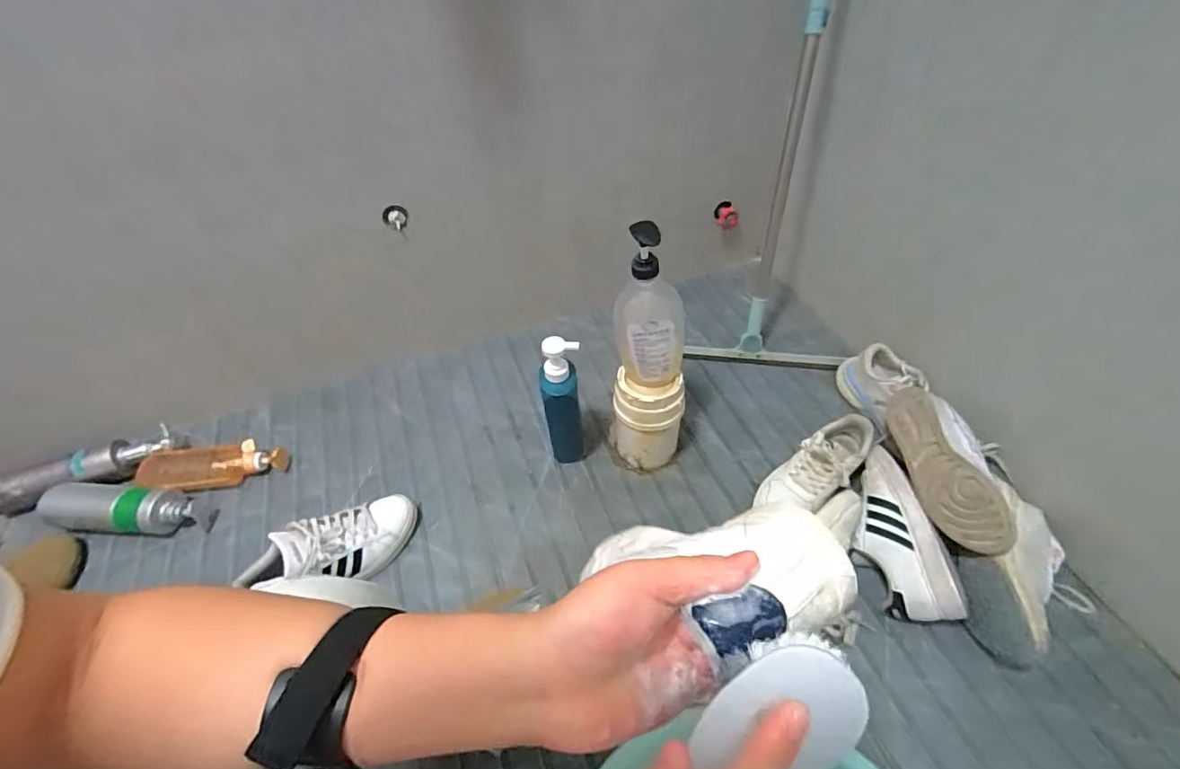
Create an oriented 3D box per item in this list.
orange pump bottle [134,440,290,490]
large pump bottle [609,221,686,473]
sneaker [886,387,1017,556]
[{"bbox_3d":[-0.666,0.153,0.902,0.247,0.054,0.076,-5,52,-2],"label":"orange pump bottle"},{"bbox_3d":[0.084,-0.020,0.746,0.116,0.411,0.096,0,52,3],"label":"large pump bottle"},{"bbox_3d":[0.530,0.120,0.742,0.077,0.092,0.257,7,48,-23],"label":"sneaker"}]

